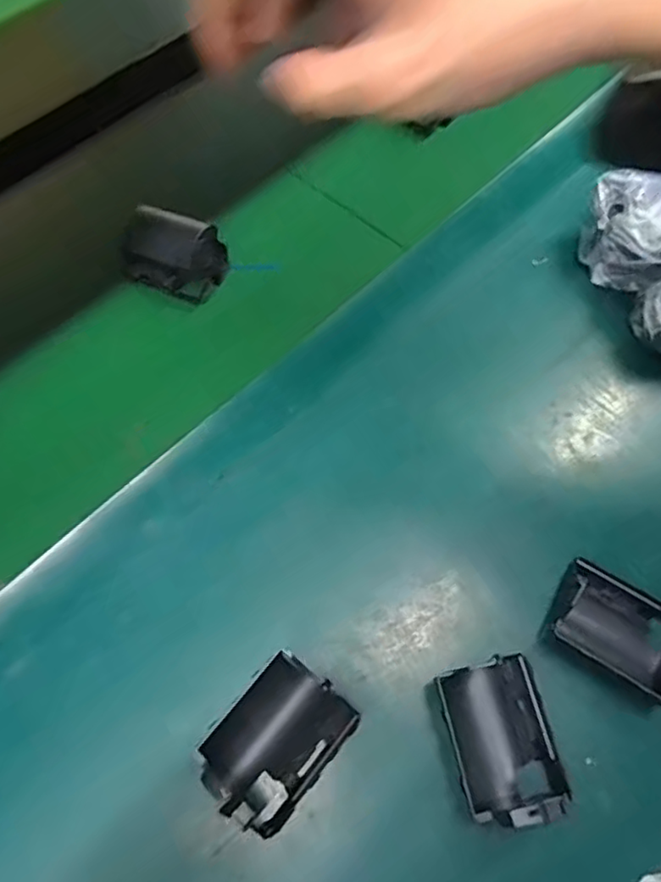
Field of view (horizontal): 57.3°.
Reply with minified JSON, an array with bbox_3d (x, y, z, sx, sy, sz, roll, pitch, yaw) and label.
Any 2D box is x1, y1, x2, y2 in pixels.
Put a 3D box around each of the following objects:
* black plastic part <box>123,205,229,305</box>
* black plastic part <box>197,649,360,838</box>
[{"bbox_3d":[-0.113,-0.132,0.438,0.065,0.041,0.046,19,66,9],"label":"black plastic part"},{"bbox_3d":[-0.026,0.147,0.298,0.052,0.043,0.069,38,70,16],"label":"black plastic part"}]

